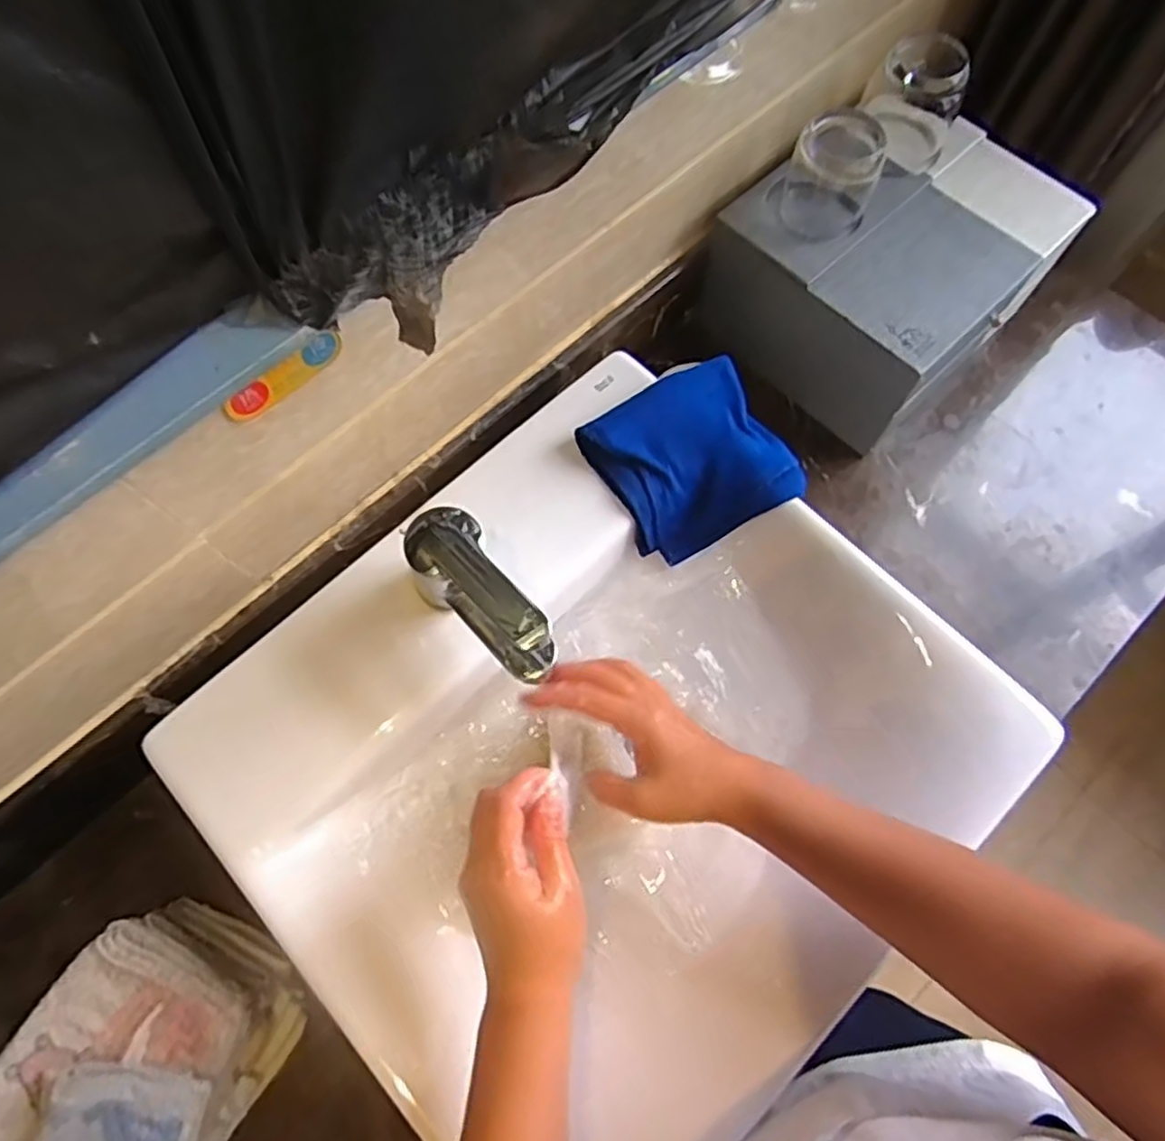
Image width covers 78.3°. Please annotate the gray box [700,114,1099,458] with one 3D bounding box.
[{"bbox_3d":[0.286,-0.287,0.687,0.263,0.136,0.230,-42,75,-13],"label":"gray box"}]

